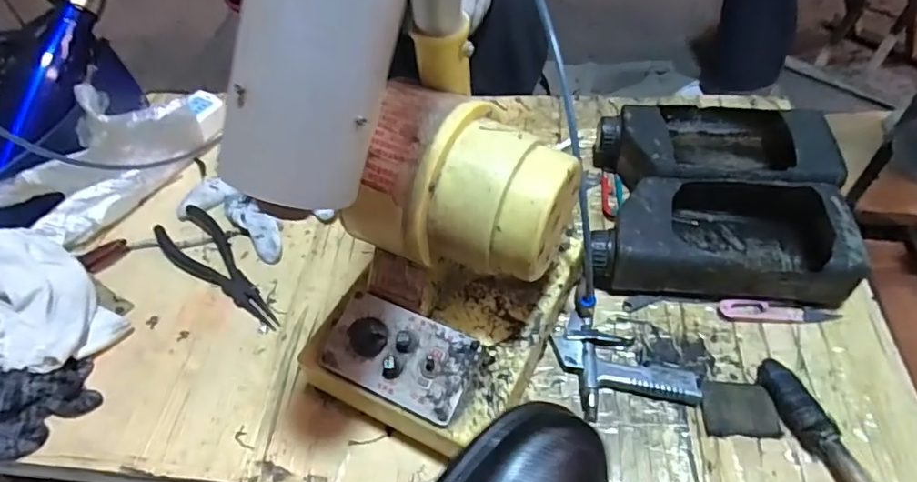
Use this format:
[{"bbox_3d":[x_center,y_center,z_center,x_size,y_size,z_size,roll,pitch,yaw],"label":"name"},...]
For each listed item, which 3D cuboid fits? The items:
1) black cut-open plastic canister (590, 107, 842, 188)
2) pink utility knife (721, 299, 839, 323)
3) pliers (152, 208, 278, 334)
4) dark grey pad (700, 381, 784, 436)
[{"bbox_3d":[0.264,-0.092,0.581,0.218,0.066,0.122,0,52,6],"label":"black cut-open plastic canister"},{"bbox_3d":[0.282,0.061,0.481,0.097,0.007,0.019,0,52,6],"label":"pink utility knife"},{"bbox_3d":[-0.250,0.025,0.563,0.055,0.013,0.199,-40,58,-23],"label":"pliers"},{"bbox_3d":[0.221,0.132,0.431,0.054,0.008,0.041,-1,52,5],"label":"dark grey pad"}]

